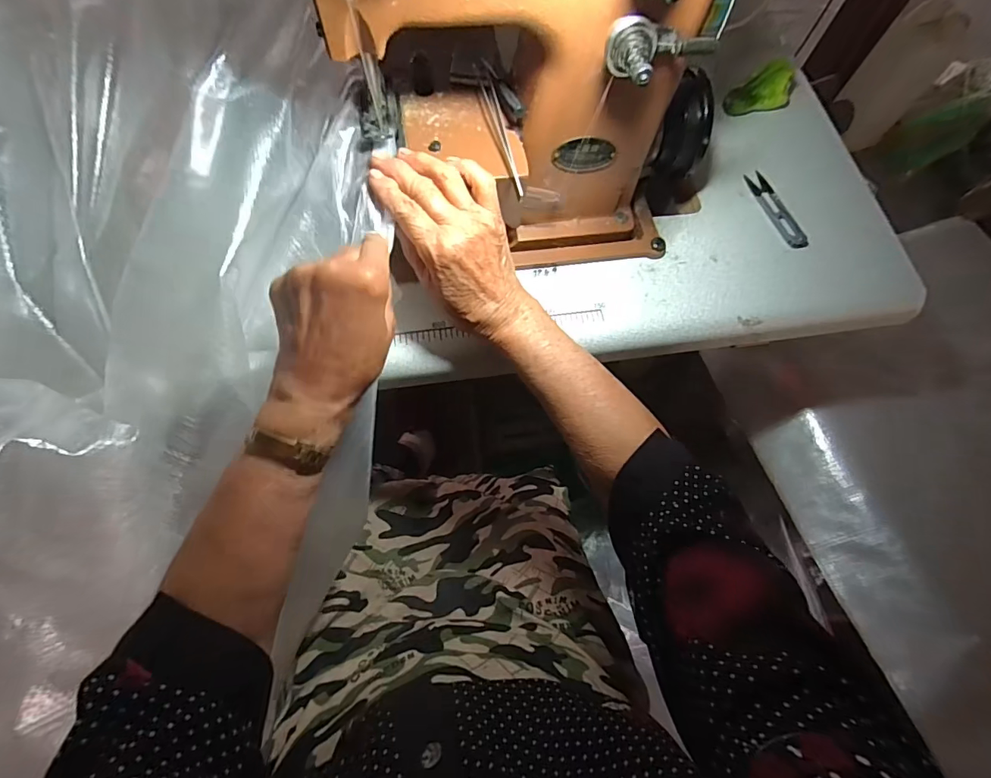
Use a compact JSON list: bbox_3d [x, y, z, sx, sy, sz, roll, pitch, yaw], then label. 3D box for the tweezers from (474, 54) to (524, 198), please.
[{"bbox_3d":[0.004,-0.214,0.375,0.016,0.021,0.137,-13,70,-7],"label":"tweezers"}]

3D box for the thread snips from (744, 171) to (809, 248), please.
[{"bbox_3d":[0.299,-0.192,0.491,0.022,0.006,0.103,-15,70,-8],"label":"thread snips"}]

